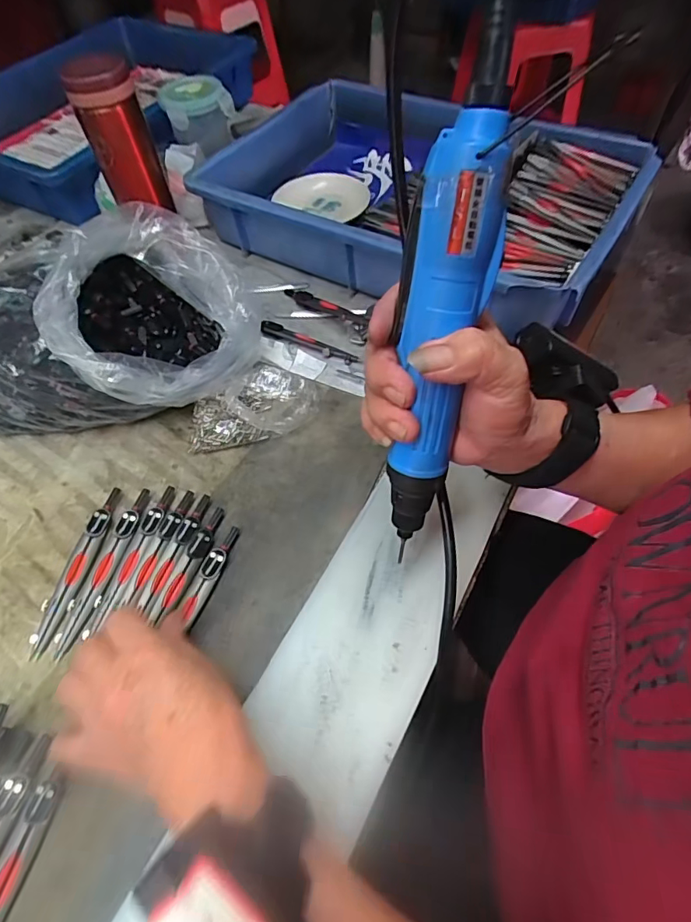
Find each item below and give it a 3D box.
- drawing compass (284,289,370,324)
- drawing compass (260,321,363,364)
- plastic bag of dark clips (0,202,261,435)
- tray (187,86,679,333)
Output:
[{"bbox_3d":[-0.022,-0.160,0.514,0.017,0.011,0.126,-41,51,-21],"label":"drawing compass"},{"bbox_3d":[-0.037,-0.118,0.493,0.111,0.008,0.017,22,61,18],"label":"drawing compass"},{"bbox_3d":[-0.216,-0.126,0.447,0.247,0.116,0.183,2,56,6],"label":"plastic bag of dark clips"},{"bbox_3d":[0.078,-0.315,0.581,0.465,0.091,0.320,26,62,20],"label":"tray"}]

